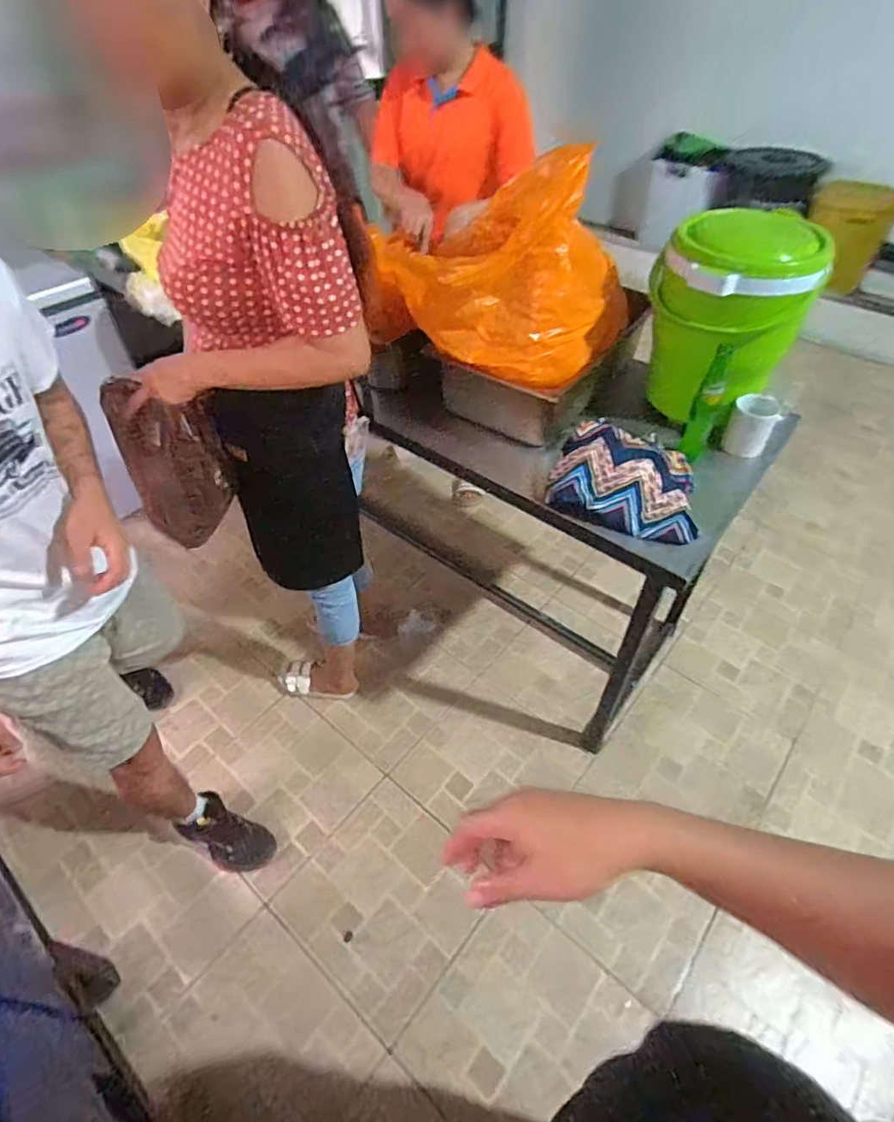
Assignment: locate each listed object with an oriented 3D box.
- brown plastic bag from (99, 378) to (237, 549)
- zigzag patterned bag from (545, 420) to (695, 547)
[{"bbox_3d":[-0.467,-0.176,0.999,0.169,0.254,0.141,-27,52,-22],"label":"brown plastic bag"},{"bbox_3d":[0.336,-0.161,1.070,0.260,0.073,0.224,16,49,15],"label":"zigzag patterned bag"}]

